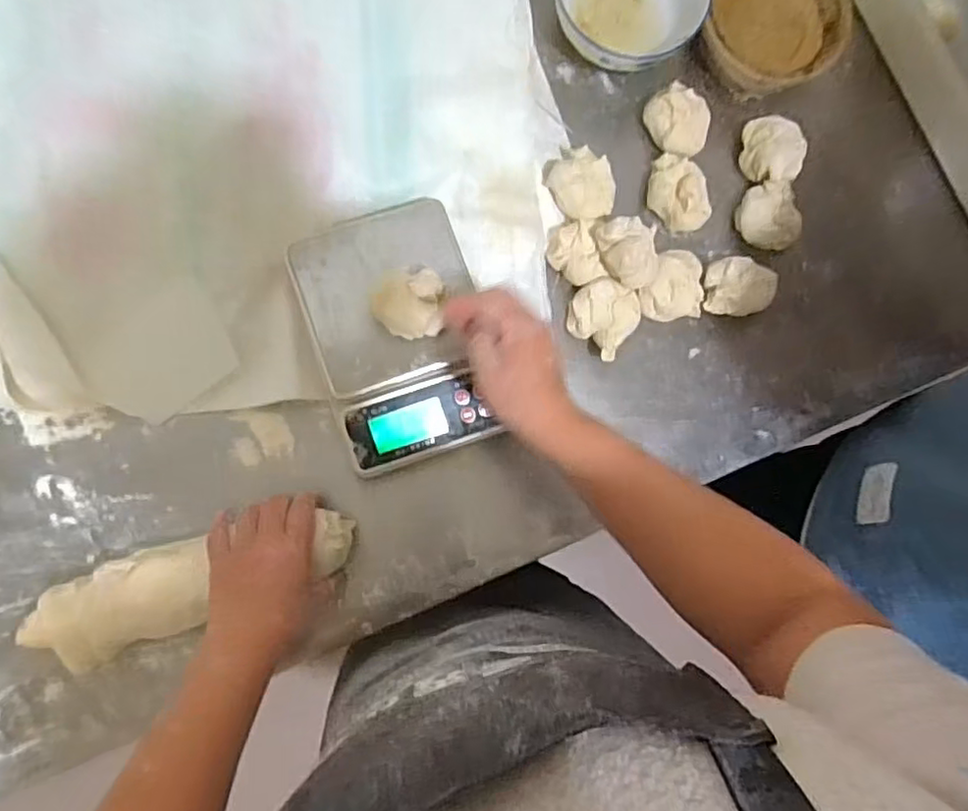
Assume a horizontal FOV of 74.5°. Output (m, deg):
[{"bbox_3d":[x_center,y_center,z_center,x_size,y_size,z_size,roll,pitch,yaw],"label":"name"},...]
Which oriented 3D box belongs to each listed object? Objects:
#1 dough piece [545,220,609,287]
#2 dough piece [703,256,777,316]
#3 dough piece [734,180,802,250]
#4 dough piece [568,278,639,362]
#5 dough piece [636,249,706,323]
[{"bbox_3d":[0.086,-0.141,0.593,0.054,0.037,0.063,-12,85,-8],"label":"dough piece"},{"bbox_3d":[0.236,-0.111,0.602,0.071,0.037,0.056,-23,87,-9],"label":"dough piece"},{"bbox_3d":[0.272,-0.181,0.611,0.049,0.031,0.064,-18,86,-9],"label":"dough piece"},{"bbox_3d":[0.109,-0.083,0.586,0.061,0.028,0.063,1,83,-7],"label":"dough piece"},{"bbox_3d":[0.175,-0.112,0.596,0.061,0.033,0.064,1,83,-7],"label":"dough piece"}]

